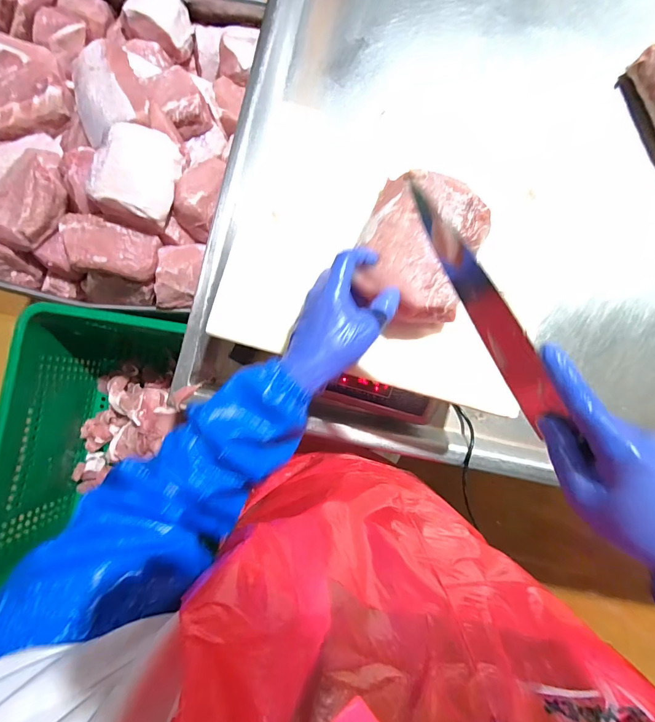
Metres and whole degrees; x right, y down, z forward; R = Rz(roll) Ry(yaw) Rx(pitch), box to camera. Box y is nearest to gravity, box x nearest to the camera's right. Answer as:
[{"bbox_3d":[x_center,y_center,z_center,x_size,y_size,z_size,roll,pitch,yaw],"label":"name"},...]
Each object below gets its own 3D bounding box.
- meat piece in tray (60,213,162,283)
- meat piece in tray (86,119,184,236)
[{"bbox_3d":[-0.381,-0.195,0.633,0.151,0.048,0.088,12,85,-2],"label":"meat piece in tray"},{"bbox_3d":[-0.329,-0.313,0.625,0.123,0.075,0.159,17,84,-25],"label":"meat piece in tray"}]

